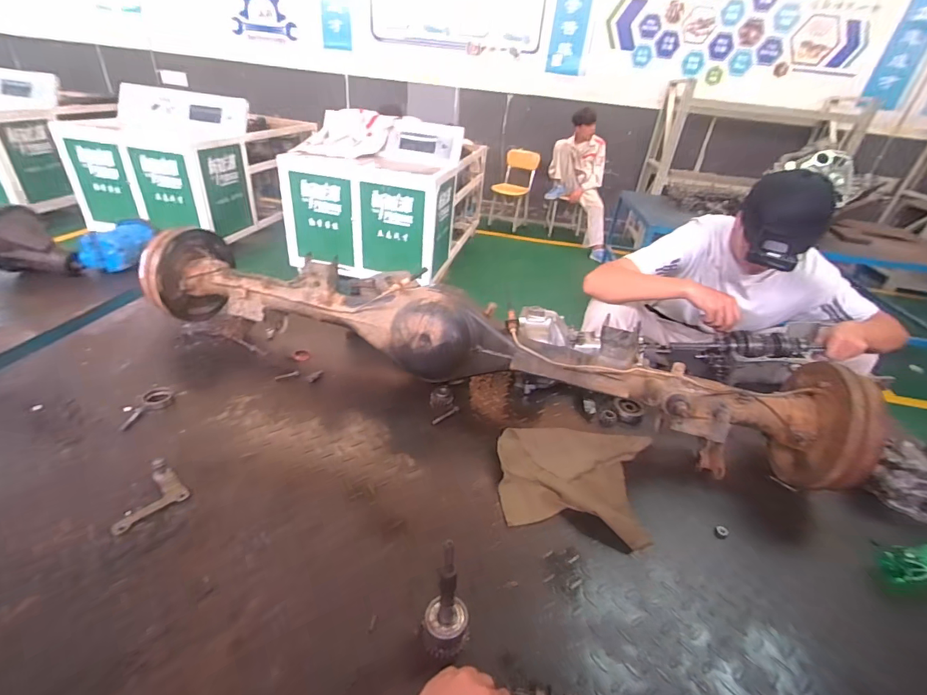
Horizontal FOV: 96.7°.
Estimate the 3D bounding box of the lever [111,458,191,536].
[{"bbox_3d":[-0.487,0.223,0.627,0.082,0.032,0.100,25,36,28],"label":"lever"}]

